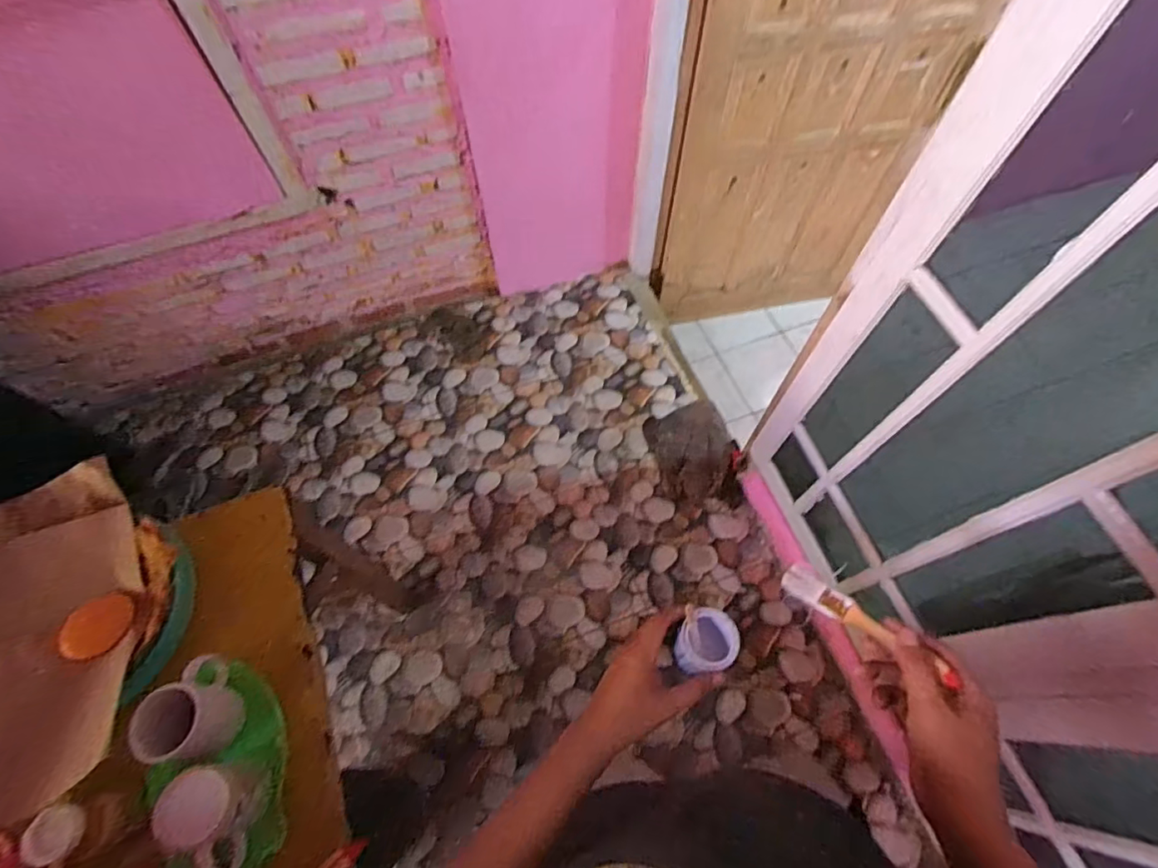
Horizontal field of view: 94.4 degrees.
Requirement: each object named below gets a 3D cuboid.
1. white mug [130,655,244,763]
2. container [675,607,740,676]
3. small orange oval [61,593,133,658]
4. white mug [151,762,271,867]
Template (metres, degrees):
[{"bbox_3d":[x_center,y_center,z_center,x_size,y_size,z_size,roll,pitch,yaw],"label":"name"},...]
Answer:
[{"bbox_3d":[-0.494,0.354,0.680,0.088,0.082,0.111,-27,66,-12],"label":"white mug"},{"bbox_3d":[0.130,0.213,0.545,0.056,0.044,0.064,26,67,13],"label":"container"},{"bbox_3d":[-0.721,0.286,0.801,0.021,0.074,0.090,-2,69,40],"label":"small orange oval"},{"bbox_3d":[-0.422,0.449,0.633,0.083,0.102,0.114,-33,68,-15],"label":"white mug"}]

